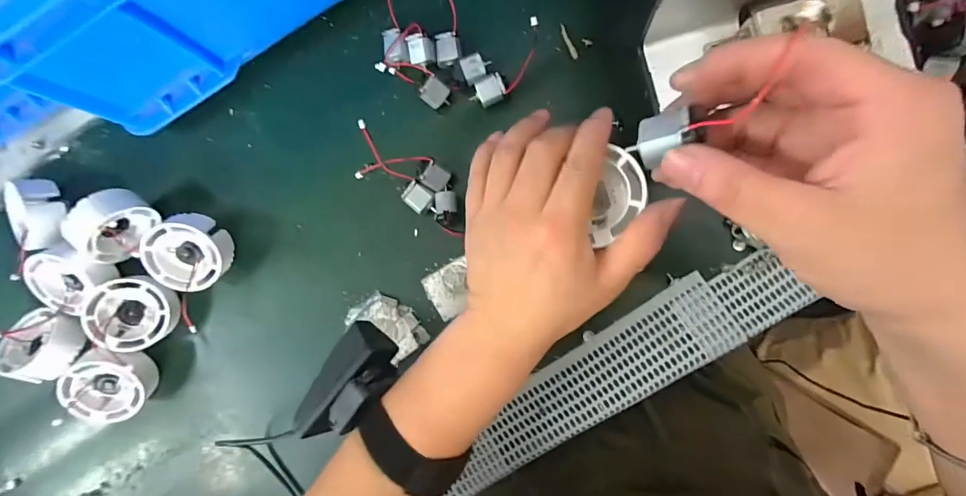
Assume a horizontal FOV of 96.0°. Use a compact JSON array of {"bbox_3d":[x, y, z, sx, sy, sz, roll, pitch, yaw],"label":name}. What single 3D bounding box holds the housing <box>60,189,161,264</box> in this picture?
[{"bbox_3d":[-0.288,-0.016,0.335,0.028,0.050,0.051,34,92,12],"label":"housing"}]

